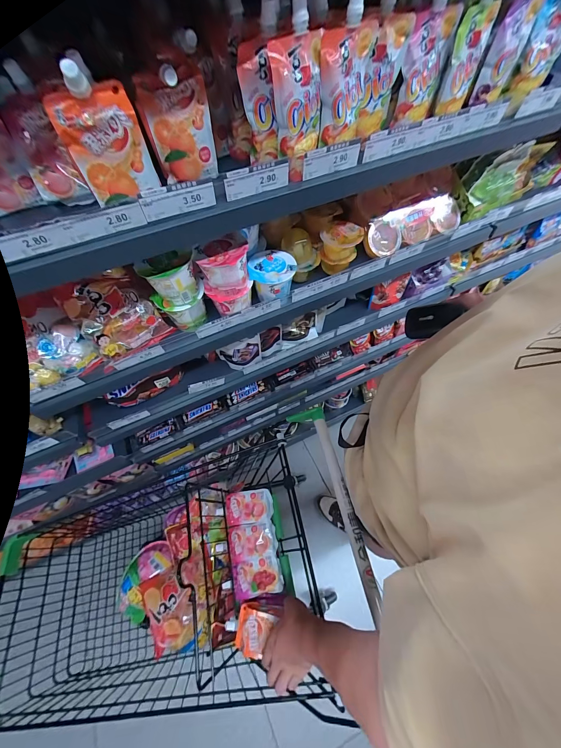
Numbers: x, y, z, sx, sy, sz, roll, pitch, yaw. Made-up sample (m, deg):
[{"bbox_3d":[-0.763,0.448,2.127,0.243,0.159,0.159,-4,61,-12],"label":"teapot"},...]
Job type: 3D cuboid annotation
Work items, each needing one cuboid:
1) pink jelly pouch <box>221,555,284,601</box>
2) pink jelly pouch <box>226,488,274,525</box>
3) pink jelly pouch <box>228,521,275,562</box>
[{"bbox_3d":[-0.067,0.497,0.695,0.139,0.040,0.074,-10,61,-3],"label":"pink jelly pouch"},{"bbox_3d":[-0.086,0.361,0.775,0.129,0.036,0.080,-5,61,-1],"label":"pink jelly pouch"},{"bbox_3d":[-0.075,0.430,0.735,0.124,0.047,0.078,-7,61,-2],"label":"pink jelly pouch"}]

